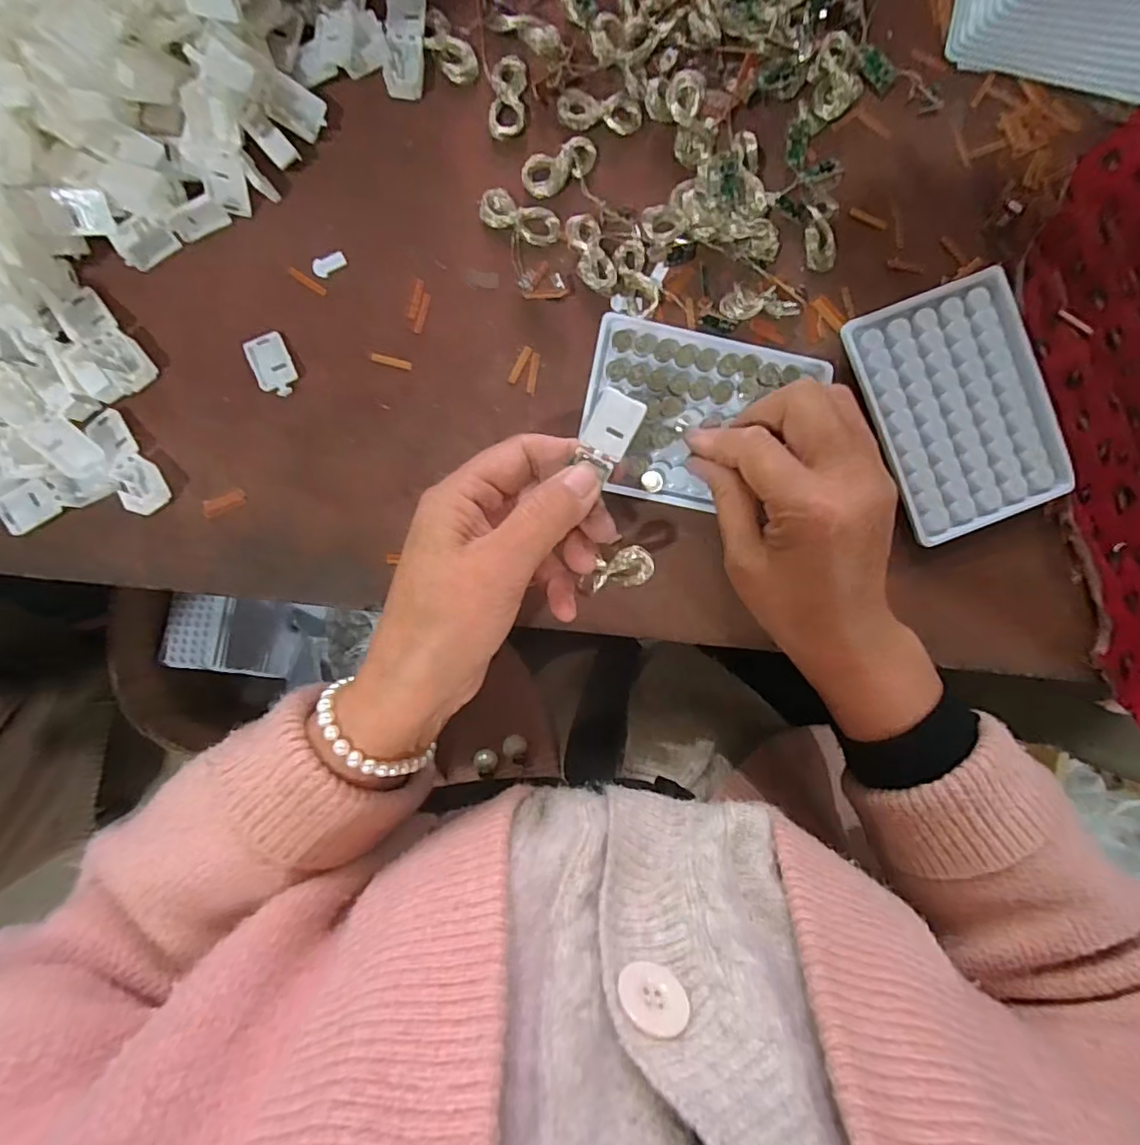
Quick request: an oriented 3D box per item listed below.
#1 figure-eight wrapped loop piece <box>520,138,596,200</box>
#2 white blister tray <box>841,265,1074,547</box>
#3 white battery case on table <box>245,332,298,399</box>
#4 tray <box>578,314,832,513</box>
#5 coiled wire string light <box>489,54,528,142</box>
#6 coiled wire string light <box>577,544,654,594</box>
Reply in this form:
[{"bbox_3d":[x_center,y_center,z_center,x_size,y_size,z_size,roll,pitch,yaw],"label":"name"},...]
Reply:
[{"bbox_3d":[-0.005,-0.220,0.309,0.041,0.005,0.021,-18,92,-2],"label":"figure-eight wrapped loop piece"},{"bbox_3d":[0.216,-0.091,0.317,0.094,0.008,0.132,-21,92,-2],"label":"white blister tray"},{"bbox_3d":[-0.158,-0.110,0.304,0.020,0.005,0.034,-21,92,-2],"label":"white battery case on table"},{"bbox_3d":[0.070,-0.085,0.311,0.123,0.014,0.100,10,90,-2],"label":"tray"},{"bbox_3d":[-0.033,-0.256,0.307,0.018,0.007,0.041,3,91,-2],"label":"coiled wire string light"},{"bbox_3d":[0.022,0.000,0.281,0.039,0.007,0.019,-21,92,23],"label":"coiled wire string light"}]

